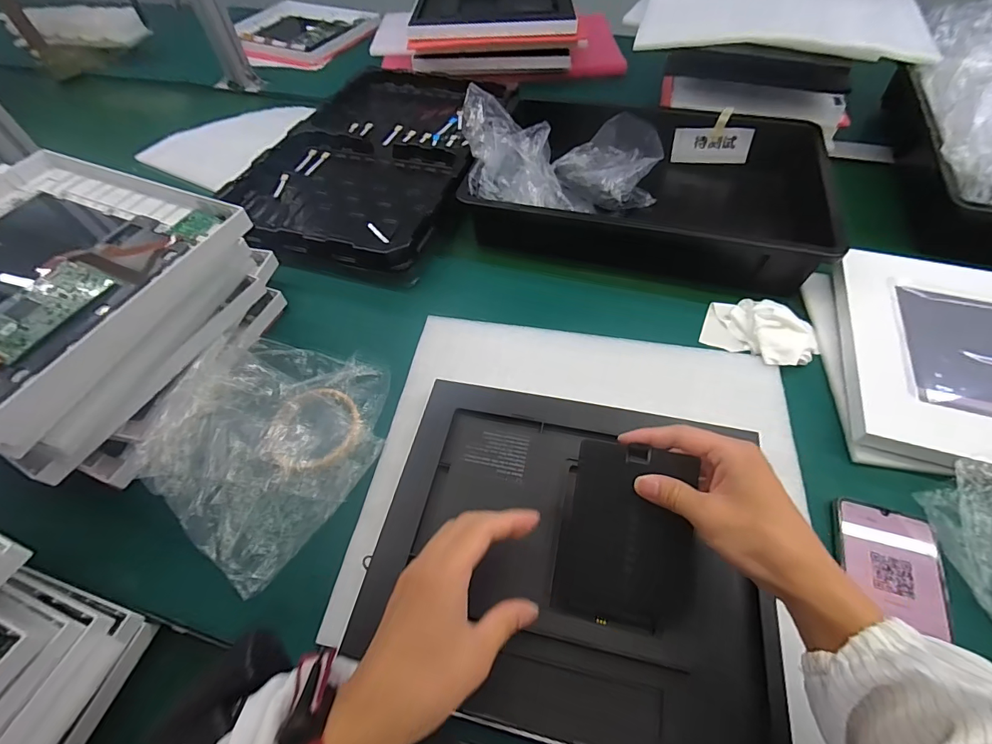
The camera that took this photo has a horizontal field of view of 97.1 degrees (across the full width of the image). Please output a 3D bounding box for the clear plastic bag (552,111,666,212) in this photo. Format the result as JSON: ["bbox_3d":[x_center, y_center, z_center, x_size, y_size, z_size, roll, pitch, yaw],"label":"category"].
[{"bbox_3d":[0.154,-0.286,0.604,0.120,0.078,0.130,-15,57,-9],"label":"clear plastic bag"}]

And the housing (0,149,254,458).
[{"bbox_3d":[-0.439,-0.087,0.424,0.328,0.076,0.268,20,58,15],"label":"housing"}]

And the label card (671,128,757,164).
[{"bbox_3d":[0.323,-0.338,0.659,0.106,0.048,0.004,13,43,20],"label":"label card"}]

